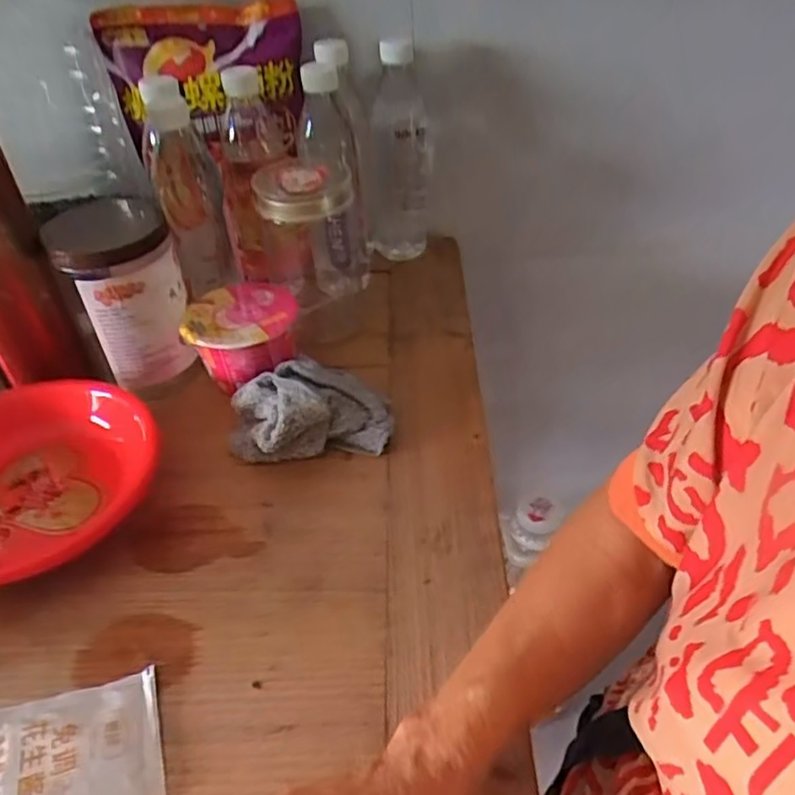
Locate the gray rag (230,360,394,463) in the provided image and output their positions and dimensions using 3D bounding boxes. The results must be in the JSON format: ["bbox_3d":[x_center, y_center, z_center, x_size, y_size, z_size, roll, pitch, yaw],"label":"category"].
[{"bbox_3d":[-0.072,0.011,0.552,0.132,0.051,0.083,-6,42,-4],"label":"gray rag"}]

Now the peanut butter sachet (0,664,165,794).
[{"bbox_3d":[-0.182,0.198,0.371,0.094,0.019,0.077,-15,43,-14],"label":"peanut butter sachet"}]

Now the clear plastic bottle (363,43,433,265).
[{"bbox_3d":[0.000,-0.258,0.713,0.070,0.225,0.075,-2,42,1],"label":"clear plastic bottle"}]

